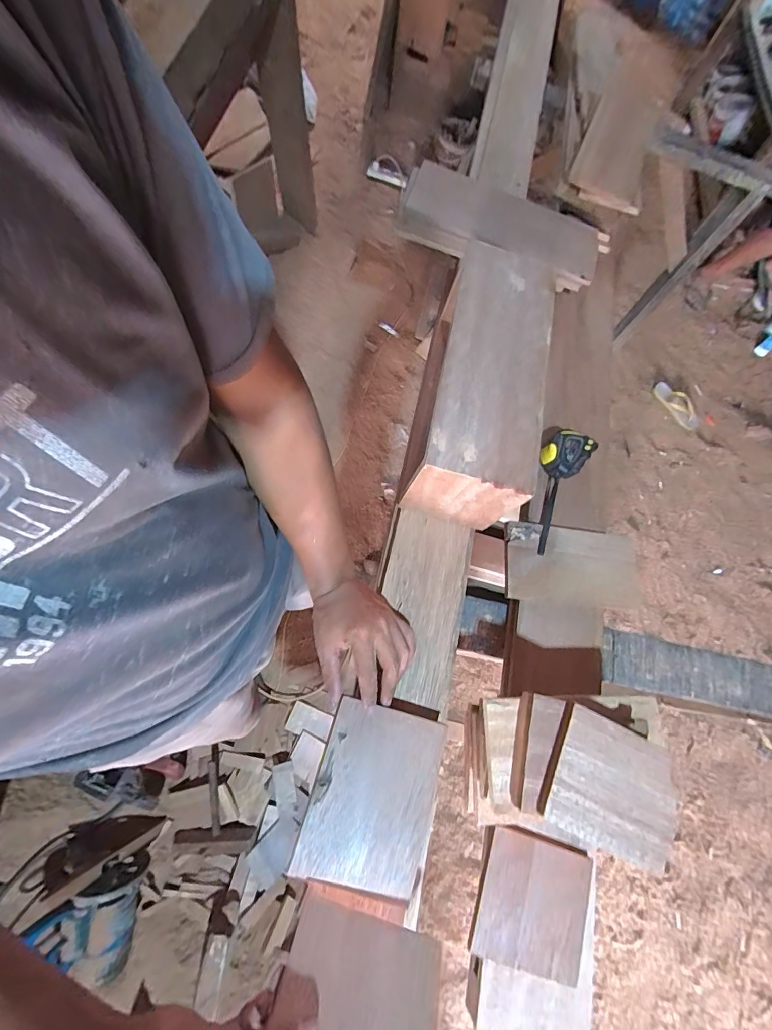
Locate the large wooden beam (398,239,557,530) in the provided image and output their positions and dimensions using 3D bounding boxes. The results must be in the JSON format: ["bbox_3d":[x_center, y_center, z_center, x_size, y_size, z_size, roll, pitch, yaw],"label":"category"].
[{"bbox_3d":[0.125,-0.176,0.541,0.137,0.139,0.341,15,70,-3],"label":"large wooden beam"}]

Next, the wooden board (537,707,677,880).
[{"bbox_3d":[0.225,0.266,0.394,0.124,0.015,0.109,25,73,7],"label":"wooden board"}]

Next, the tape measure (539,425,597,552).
[{"bbox_3d":[0.251,-0.045,0.611,0.075,0.040,0.198,32,70,3],"label":"tape measure"}]

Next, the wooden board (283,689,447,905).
[{"bbox_3d":[-0.014,0.306,0.440,0.127,0.016,0.171,16,72,4],"label":"wooden board"}]

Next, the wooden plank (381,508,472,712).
[{"bbox_3d":[0.047,0.120,0.542,0.109,0.027,0.239,14,70,-4],"label":"wooden plank"}]

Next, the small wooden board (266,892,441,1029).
[{"bbox_3d":[-0.023,0.419,0.351,0.136,0.104,0.006,11,117,8],"label":"small wooden board"}]

